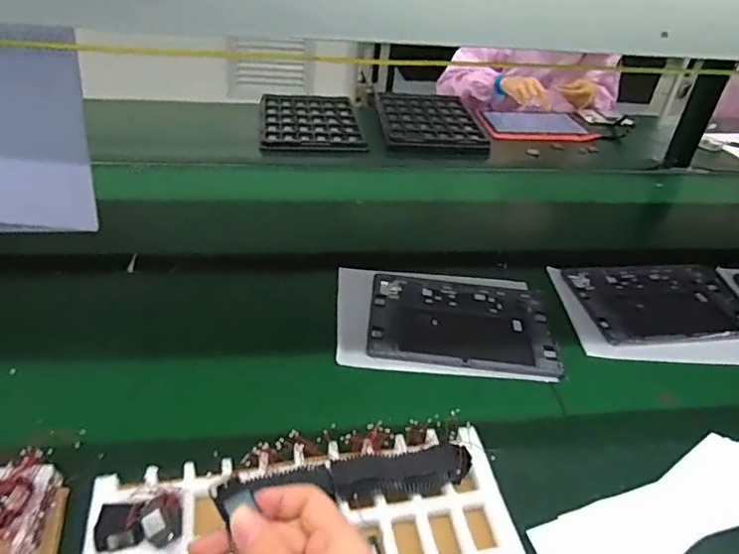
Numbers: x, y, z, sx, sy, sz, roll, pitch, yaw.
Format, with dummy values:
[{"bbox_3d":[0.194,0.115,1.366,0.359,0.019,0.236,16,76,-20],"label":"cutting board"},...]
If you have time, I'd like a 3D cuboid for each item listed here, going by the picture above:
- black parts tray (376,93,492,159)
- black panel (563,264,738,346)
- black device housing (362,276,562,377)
[{"bbox_3d":[0.137,-0.379,1.342,0.230,0.034,0.317,-1,38,-8],"label":"black parts tray"},{"bbox_3d":[0.448,0.035,0.853,0.256,0.004,0.173,-1,38,-9],"label":"black panel"},{"bbox_3d":[0.129,0.061,0.776,0.248,0.006,0.174,6,38,1],"label":"black device housing"}]

